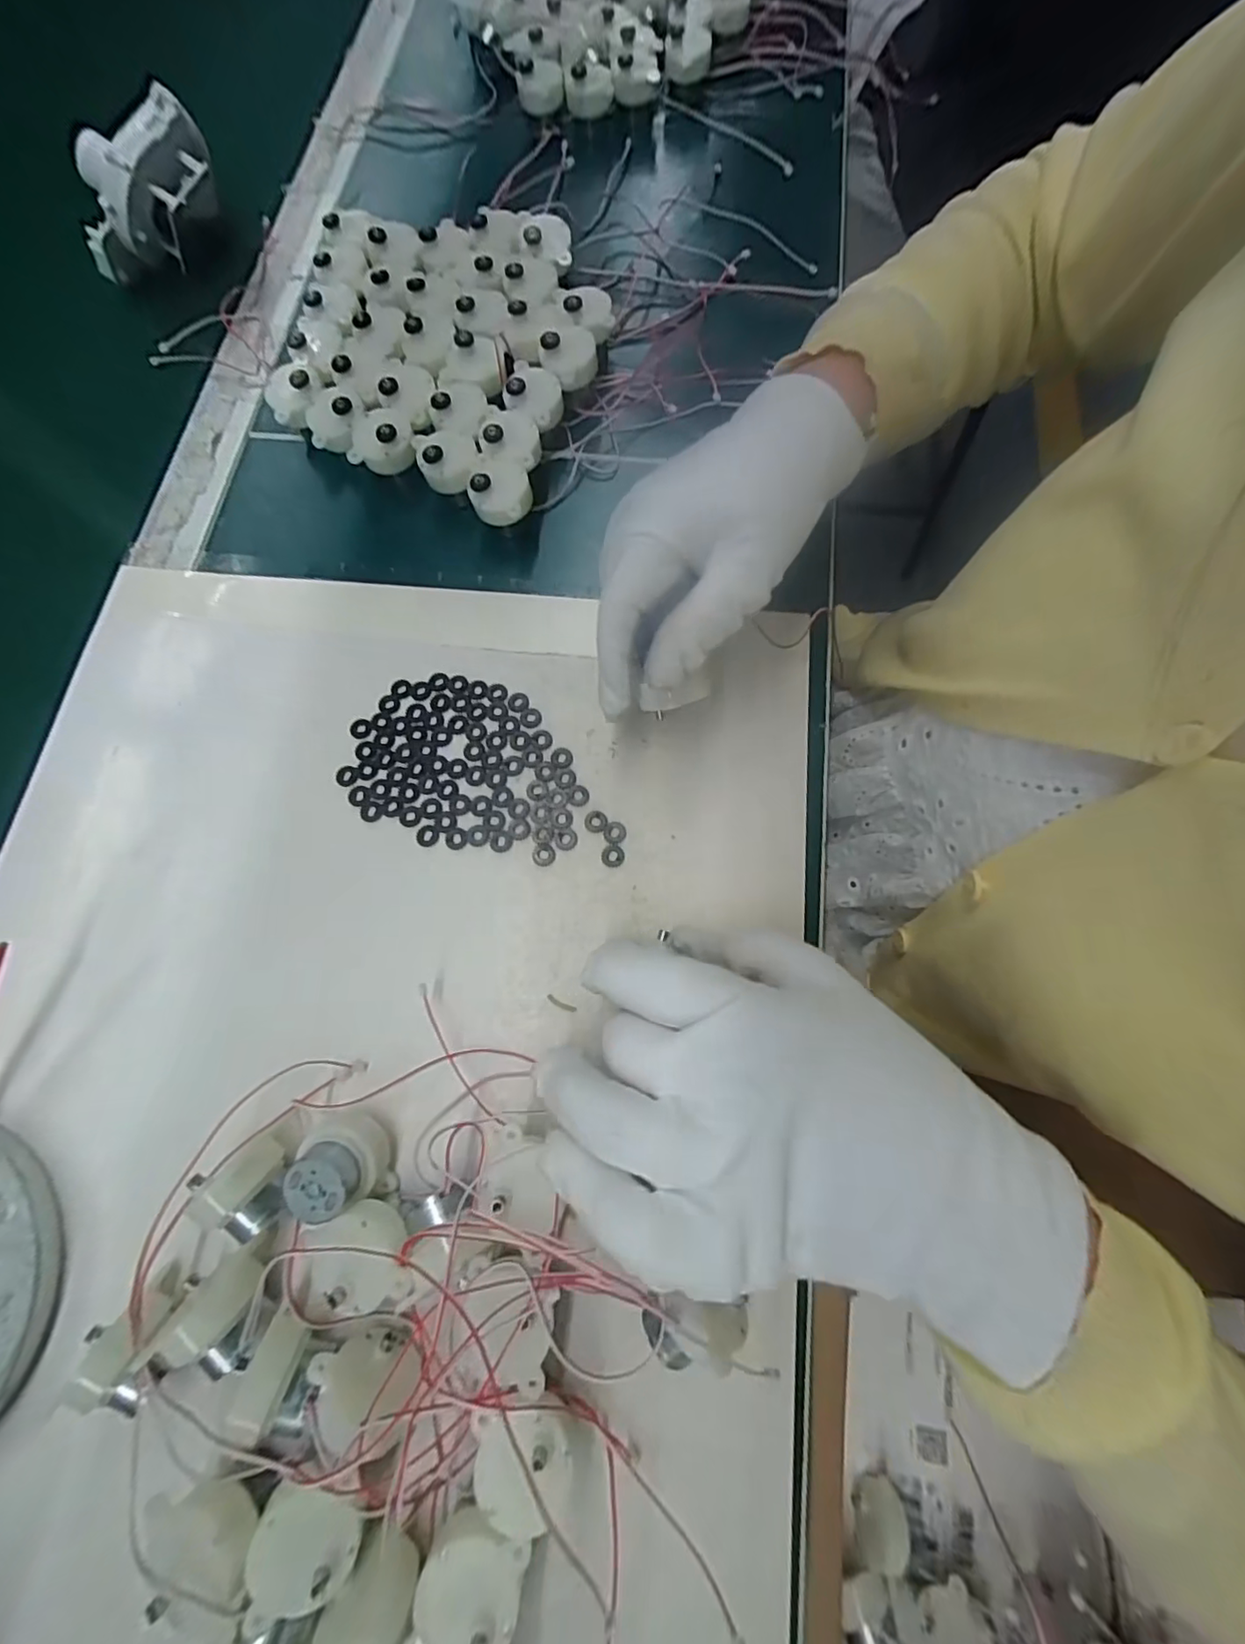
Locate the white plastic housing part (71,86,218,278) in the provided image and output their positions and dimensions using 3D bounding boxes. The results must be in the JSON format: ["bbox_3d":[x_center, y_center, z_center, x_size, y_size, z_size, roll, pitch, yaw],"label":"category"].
[{"bbox_3d":[-0.297,-0.392,0.351,0.037,0.055,0.102,44,99,12],"label":"white plastic housing part"}]

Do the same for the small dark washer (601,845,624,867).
[{"bbox_3d":[-0.004,0.015,0.258,0.011,0.004,0.011,-1,74,2],"label":"small dark washer"}]

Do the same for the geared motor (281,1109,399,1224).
[{"bbox_3d":[-0.108,0.130,0.214,0.030,0.025,0.033,-11,74,-1],"label":"geared motor"}]

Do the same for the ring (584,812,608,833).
[{"bbox_3d":[-0.013,-0.001,0.262,0.011,0.004,0.011,-1,74,2],"label":"ring"}]

